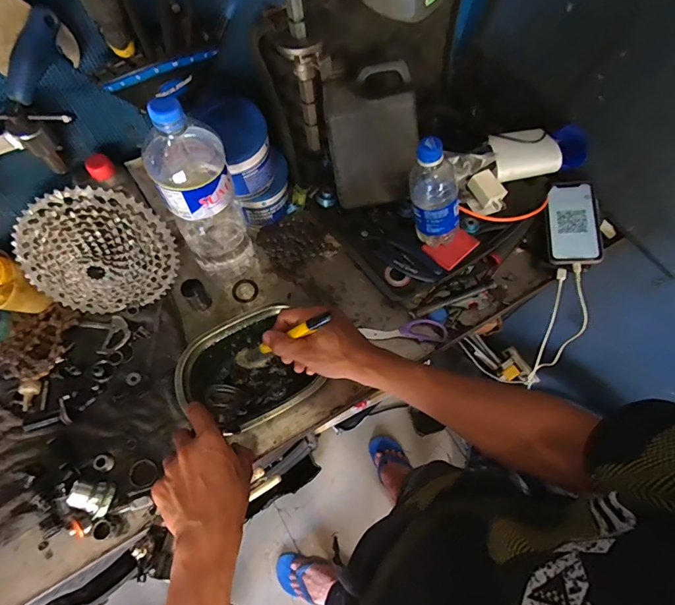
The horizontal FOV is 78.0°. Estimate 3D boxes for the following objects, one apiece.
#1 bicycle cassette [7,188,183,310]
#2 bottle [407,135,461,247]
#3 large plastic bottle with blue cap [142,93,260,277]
[{"bbox_3d":[-0.325,-0.056,0.568,0.195,0.189,0.046,-13,38,-11],"label":"bicycle cassette"},{"bbox_3d":[0.134,-0.152,0.578,0.063,0.171,0.063,-41,48,-16],"label":"bottle"},{"bbox_3d":[-0.176,-0.138,0.550,0.084,0.314,0.105,-17,70,-9],"label":"large plastic bottle with blue cap"}]

